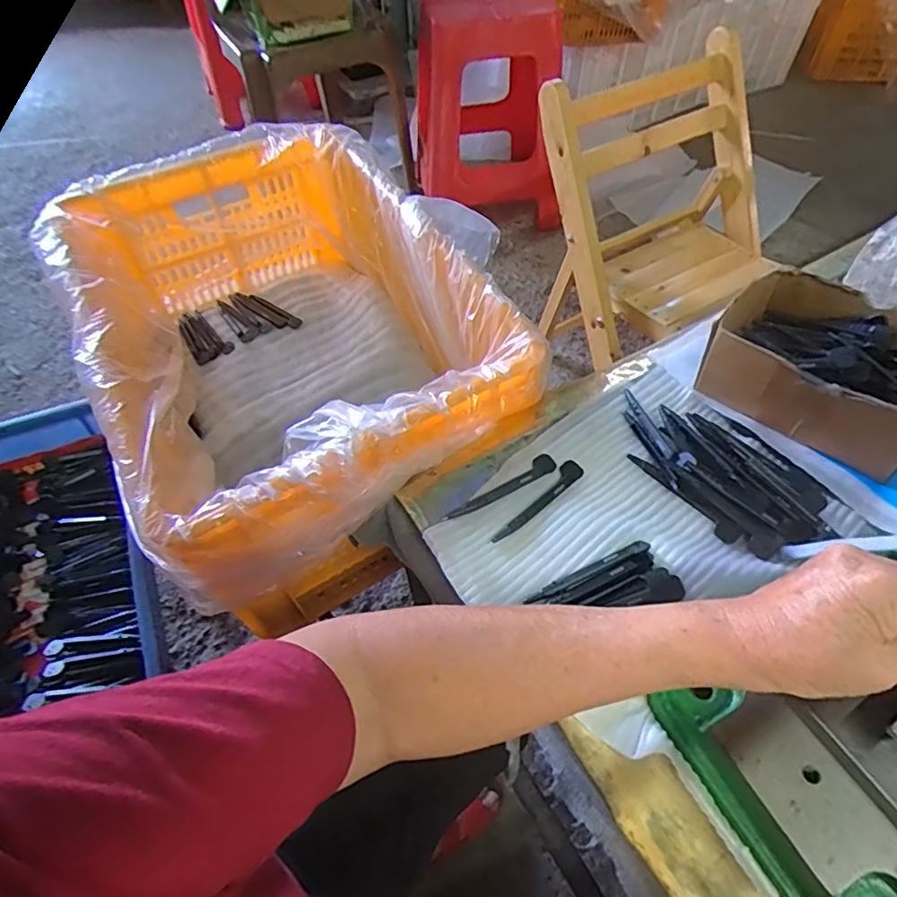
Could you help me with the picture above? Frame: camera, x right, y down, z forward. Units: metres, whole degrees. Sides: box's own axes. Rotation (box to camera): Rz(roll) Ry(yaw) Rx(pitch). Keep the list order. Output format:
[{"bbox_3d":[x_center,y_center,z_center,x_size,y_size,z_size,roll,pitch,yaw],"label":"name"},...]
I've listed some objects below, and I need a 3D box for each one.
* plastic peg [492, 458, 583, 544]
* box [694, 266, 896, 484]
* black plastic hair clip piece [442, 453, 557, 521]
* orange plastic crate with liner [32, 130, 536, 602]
[{"bbox_3d":[0.070,0.041,0.437,0.017,0.004,0.099,35,62,24],"label":"plastic peg"},{"bbox_3d":[0.309,-0.070,0.463,0.169,0.061,0.133,34,62,23],"label":"box"},{"bbox_3d":[0.041,0.031,0.447,0.102,0.004,0.016,-29,59,-18],"label":"black plastic hair clip piece"},{"bbox_3d":[-0.167,-0.113,0.615,0.352,0.193,0.491,-26,58,-16],"label":"orange plastic crate with liner"}]

